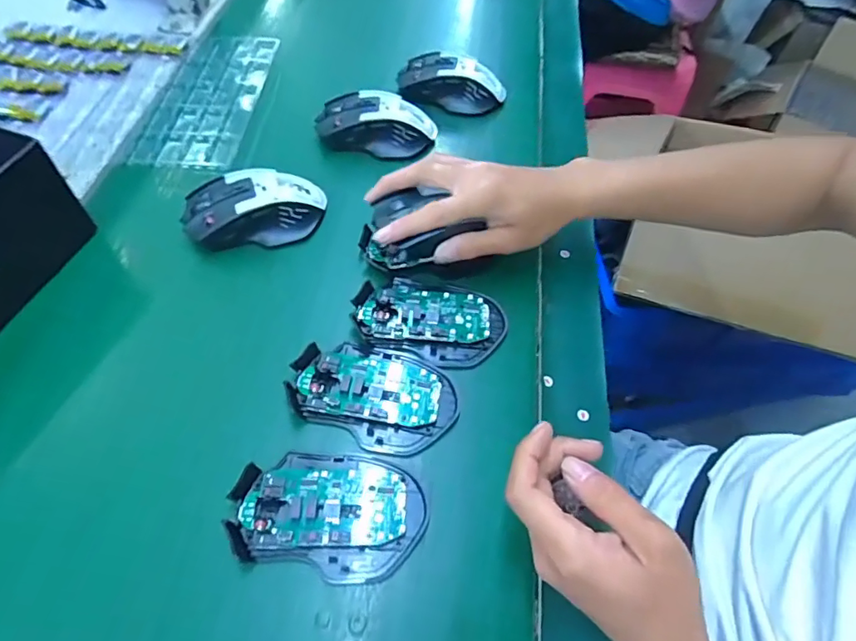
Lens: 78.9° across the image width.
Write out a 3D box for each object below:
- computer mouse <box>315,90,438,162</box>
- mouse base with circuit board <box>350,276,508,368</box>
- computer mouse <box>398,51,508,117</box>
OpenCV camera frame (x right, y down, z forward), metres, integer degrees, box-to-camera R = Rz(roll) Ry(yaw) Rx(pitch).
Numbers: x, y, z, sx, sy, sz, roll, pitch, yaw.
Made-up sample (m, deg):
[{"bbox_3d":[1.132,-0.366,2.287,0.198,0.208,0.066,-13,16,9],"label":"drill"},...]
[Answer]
[{"bbox_3d":[-0.050,-0.196,0.515,0.113,0.036,0.060,8,54,0],"label":"computer mouse"},{"bbox_3d":[0.001,-0.004,0.405,0.115,0.014,0.071,15,54,5],"label":"mouse base with circuit board"},{"bbox_3d":[0.027,-0.259,0.568,0.118,0.044,0.056,14,54,5],"label":"computer mouse"}]

